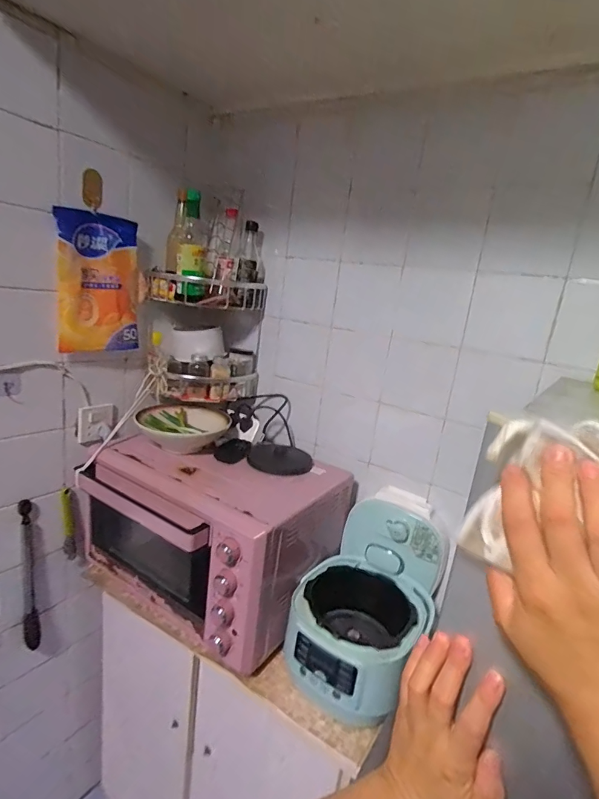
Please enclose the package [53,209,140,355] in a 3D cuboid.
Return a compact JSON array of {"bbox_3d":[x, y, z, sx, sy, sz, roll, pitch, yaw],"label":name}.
[{"bbox_3d":[-0.427,-0.245,0.919,0.037,0.280,0.186,15,19,28],"label":"package"}]

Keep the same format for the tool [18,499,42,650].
[{"bbox_3d":[-0.607,0.399,0.963,0.029,0.372,0.024,5,14,-8],"label":"tool"}]

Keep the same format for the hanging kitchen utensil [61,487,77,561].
[{"bbox_3d":[-0.532,0.292,0.986,0.030,0.177,0.023,-1,16,-30],"label":"hanging kitchen utensil"}]

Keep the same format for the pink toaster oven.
[{"bbox_3d":[-0.199,0.280,0.982,0.517,0.310,0.370,15,16,28],"label":"pink toaster oven"}]

